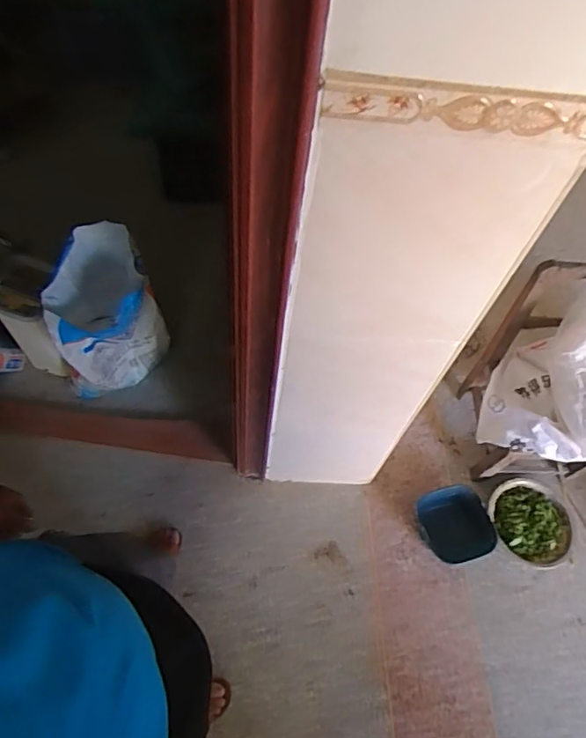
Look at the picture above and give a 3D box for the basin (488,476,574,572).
[{"bbox_3d":[0.713,0.454,1.557,0.241,0.062,0.241,2,59,-4],"label":"basin"}]

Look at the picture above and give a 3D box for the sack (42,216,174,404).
[{"bbox_3d":[-0.523,-0.105,1.491,0.217,0.539,0.304,33,62,13],"label":"sack"}]

